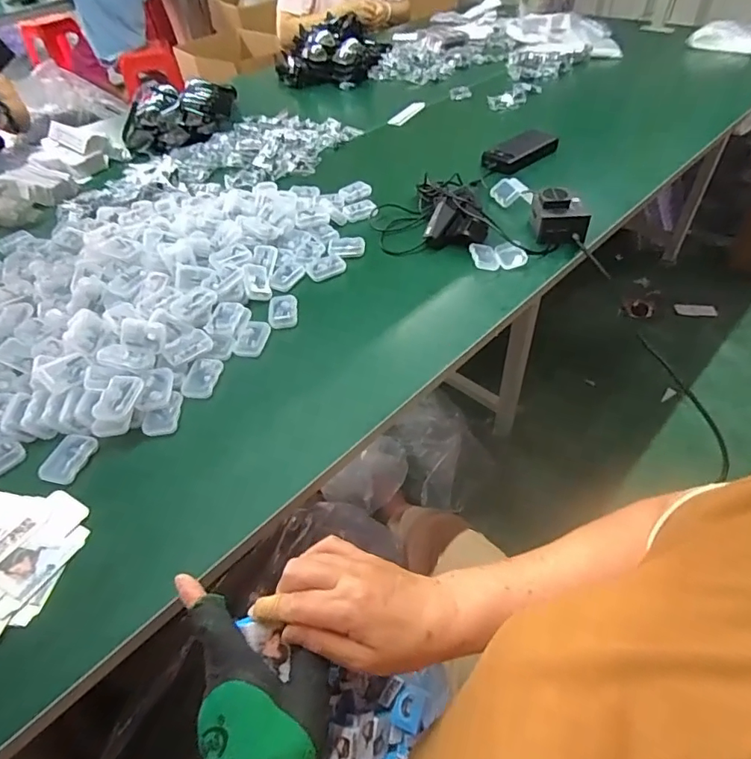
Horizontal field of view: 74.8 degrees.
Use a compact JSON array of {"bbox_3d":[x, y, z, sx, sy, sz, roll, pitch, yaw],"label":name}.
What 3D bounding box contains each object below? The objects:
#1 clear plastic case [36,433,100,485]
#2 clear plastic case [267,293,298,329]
[{"bbox_3d":[-0.319,0.082,0.511,0.038,0.011,0.056,10,48,13],"label":"clear plastic case"},{"bbox_3d":[-0.124,-0.093,0.658,0.039,0.014,0.054,-9,47,-5],"label":"clear plastic case"}]

